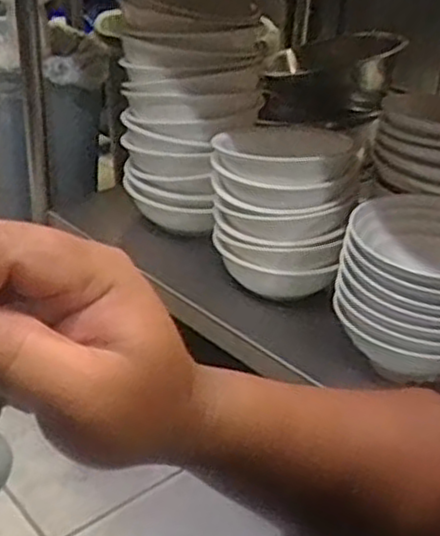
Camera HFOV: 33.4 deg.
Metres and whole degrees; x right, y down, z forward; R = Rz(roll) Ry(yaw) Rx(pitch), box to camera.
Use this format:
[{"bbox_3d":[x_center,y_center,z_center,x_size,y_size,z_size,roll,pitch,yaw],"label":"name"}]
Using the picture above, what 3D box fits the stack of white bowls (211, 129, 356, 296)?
[{"bbox_3d":[0.095,-0.100,1.162,0.211,0.217,0.228,3,30,1],"label":"stack of white bowls"}]

